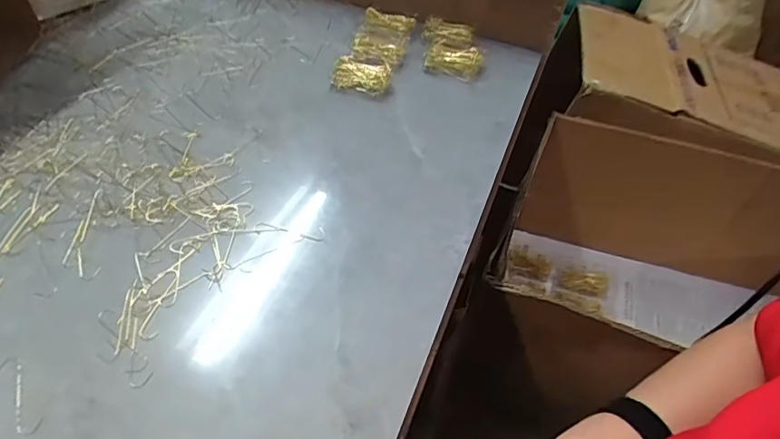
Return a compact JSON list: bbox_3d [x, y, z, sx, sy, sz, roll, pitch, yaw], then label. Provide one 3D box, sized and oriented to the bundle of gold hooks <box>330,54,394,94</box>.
[{"bbox_3d":[-0.032,-0.176,0.616,0.069,0.022,0.054,20,49,13],"label":"bundle of gold hooks"}]

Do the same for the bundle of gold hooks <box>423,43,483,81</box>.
[{"bbox_3d":[0.081,-0.205,0.651,0.066,0.020,0.057,22,50,14],"label":"bundle of gold hooks"}]

